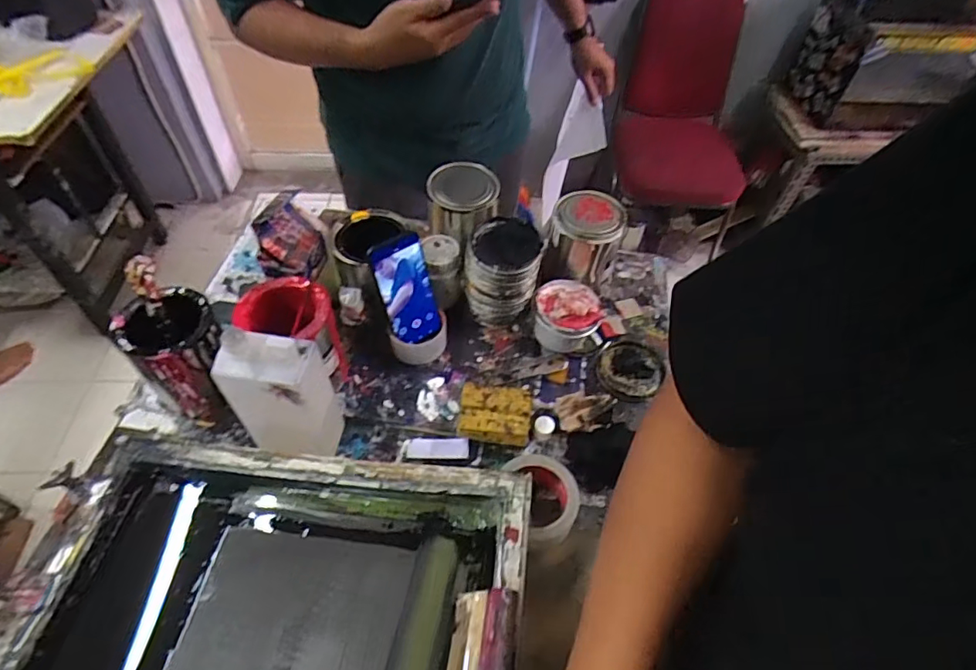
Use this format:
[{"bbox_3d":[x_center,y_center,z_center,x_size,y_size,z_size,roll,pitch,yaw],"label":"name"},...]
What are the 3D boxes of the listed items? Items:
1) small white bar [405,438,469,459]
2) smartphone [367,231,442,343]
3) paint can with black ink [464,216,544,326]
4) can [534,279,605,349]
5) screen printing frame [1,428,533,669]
[{"bbox_3d":[-0.066,0.149,0.707,0.081,0.006,0.028,1,73,5],"label":"small white bar"},{"bbox_3d":[-0.108,-0.059,0.719,0.072,0.154,0.015,-27,39,-22],"label":"smartphone"},{"bbox_3d":[0.021,-0.092,0.779,0.104,0.128,0.096,9,52,4],"label":"paint can with black ink"},{"bbox_3d":[0.118,-0.030,0.807,0.096,0.069,0.095,2,52,-2],"label":"can"},{"bbox_3d":[-0.232,0.306,0.522,0.511,0.088,0.395,4,52,9],"label":"screen printing frame"}]

